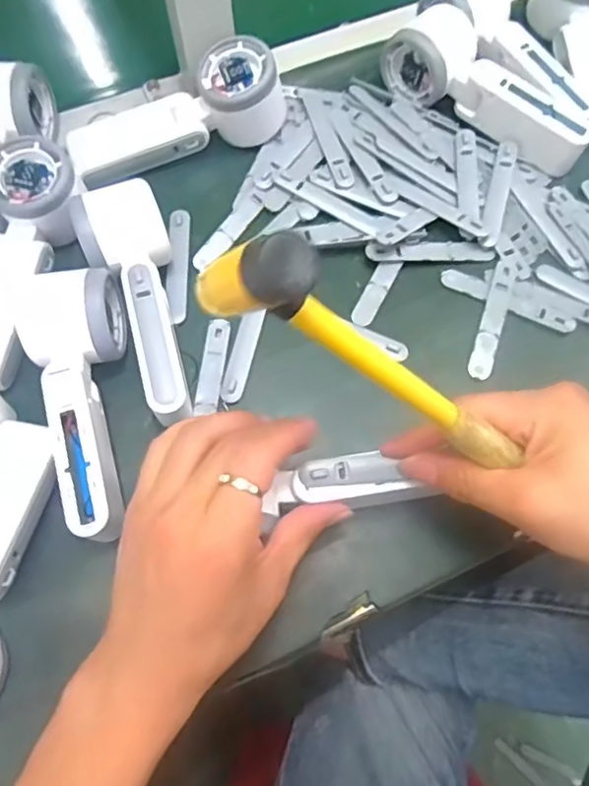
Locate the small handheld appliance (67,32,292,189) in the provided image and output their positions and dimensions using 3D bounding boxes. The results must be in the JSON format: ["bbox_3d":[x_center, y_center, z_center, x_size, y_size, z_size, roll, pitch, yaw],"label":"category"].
[{"bbox_3d":[-0.087,-0.210,0.437,0.164,0.059,0.049,-20,69,-9],"label":"small handheld appliance"}]

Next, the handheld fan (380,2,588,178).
[{"bbox_3d":[0.148,-0.232,0.447,0.169,0.046,0.059,38,72,14],"label":"handheld fan"}]

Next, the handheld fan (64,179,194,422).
[{"bbox_3d":[-0.094,-0.055,0.375,0.052,0.051,0.165,-18,69,-8],"label":"handheld fan"}]

